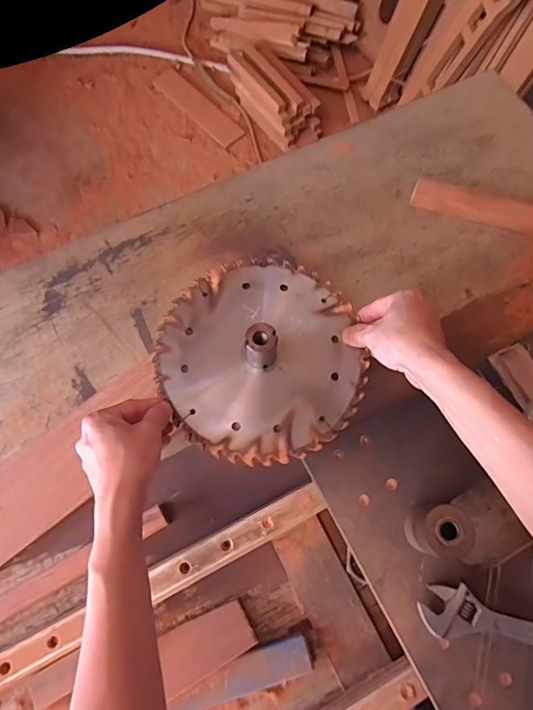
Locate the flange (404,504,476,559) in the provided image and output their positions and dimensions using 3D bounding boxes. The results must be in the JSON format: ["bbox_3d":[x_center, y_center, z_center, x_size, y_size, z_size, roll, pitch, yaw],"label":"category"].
[{"bbox_3d":[0.171,0.177,0.458,0.049,0.062,0.046,0,71,0],"label":"flange"}]

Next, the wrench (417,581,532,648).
[{"bbox_3d":[0.247,0.267,0.450,0.185,0.015,0.048,9,71,3],"label":"wrench"}]

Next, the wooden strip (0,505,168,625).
[{"bbox_3d":[-0.275,0.271,0.498,0.357,0.016,0.027,-29,73,-9],"label":"wooden strip"}]

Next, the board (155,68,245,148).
[{"bbox_3d":[-0.258,-0.939,1.707,0.105,0.021,0.415,-41,77,-13],"label":"board"}]

